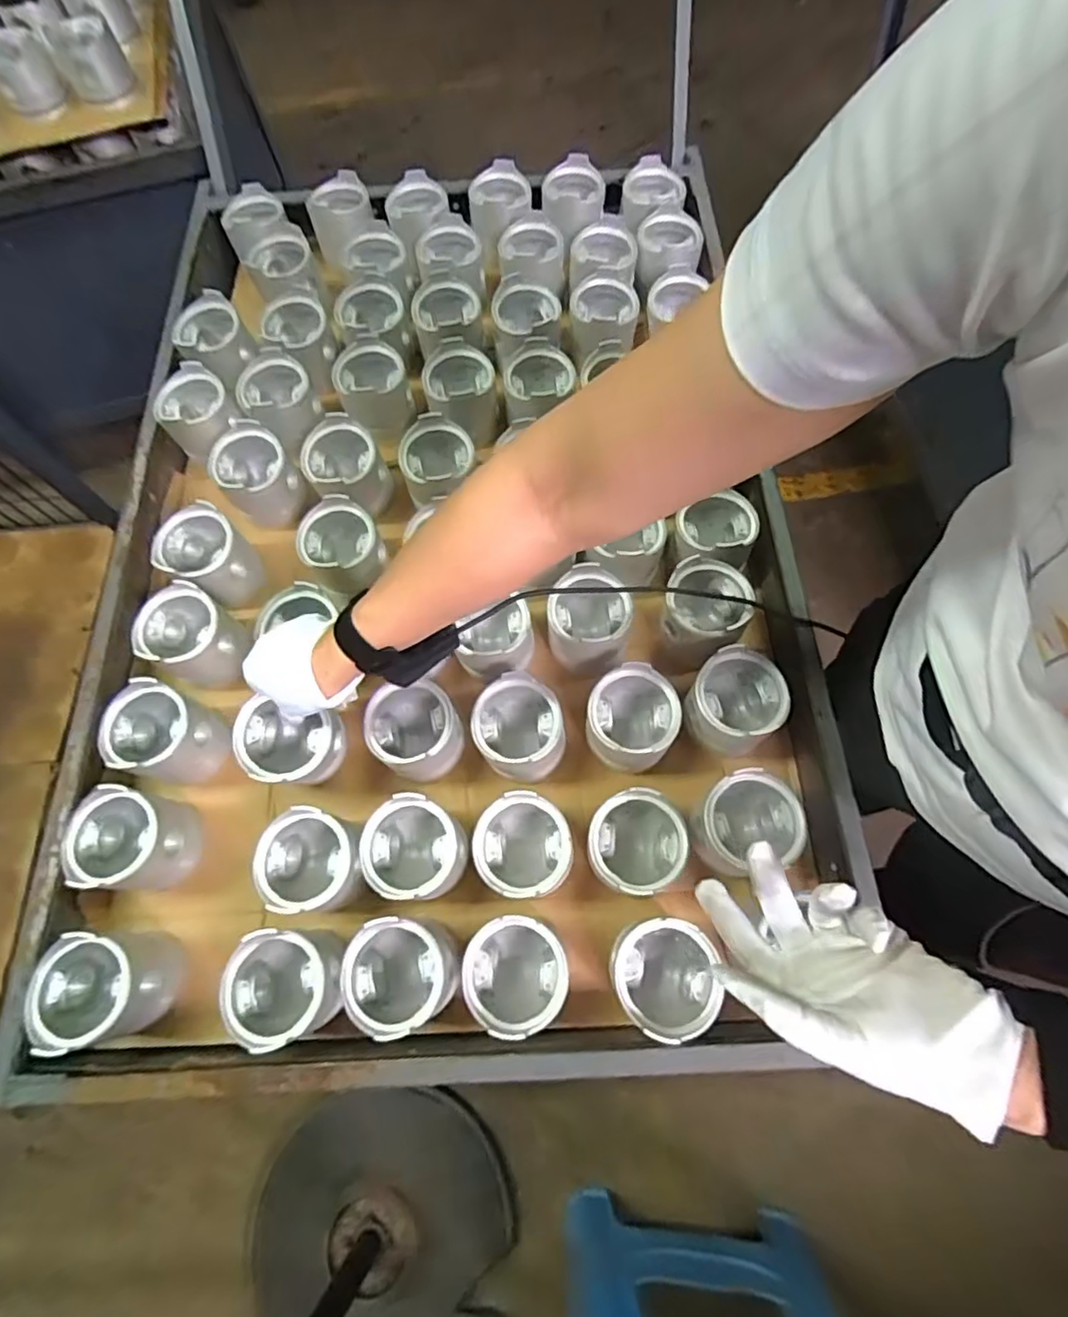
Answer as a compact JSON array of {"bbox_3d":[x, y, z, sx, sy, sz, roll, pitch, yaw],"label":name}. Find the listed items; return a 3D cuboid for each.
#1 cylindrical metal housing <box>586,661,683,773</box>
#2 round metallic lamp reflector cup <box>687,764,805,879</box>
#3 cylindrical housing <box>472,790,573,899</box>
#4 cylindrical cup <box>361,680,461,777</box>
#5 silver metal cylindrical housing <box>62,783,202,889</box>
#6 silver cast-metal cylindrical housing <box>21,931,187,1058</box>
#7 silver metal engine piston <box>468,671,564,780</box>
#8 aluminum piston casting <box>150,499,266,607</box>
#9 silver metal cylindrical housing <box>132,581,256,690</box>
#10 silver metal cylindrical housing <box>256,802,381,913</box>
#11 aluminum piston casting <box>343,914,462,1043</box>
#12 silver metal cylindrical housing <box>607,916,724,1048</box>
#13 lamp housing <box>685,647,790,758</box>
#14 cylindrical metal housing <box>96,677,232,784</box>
[{"bbox_3d":[0.094,0.060,0.598,0.083,0.075,0.084,-1,68,2],"label":"cylindrical metal housing"},{"bbox_3d":[0.187,0.149,0.553,0.084,0.069,0.078,-31,70,-10],"label":"round metallic lamp reflector cup"},{"bbox_3d":[-0.009,0.172,0.558,0.082,0.073,0.083,-1,68,2],"label":"cylindrical housing"},{"bbox_3d":[-0.117,0.070,0.604,0.086,0.073,0.082,-1,68,2],"label":"cylindrical cup"},{"bbox_3d":[-0.380,0.174,0.589,0.082,0.083,0.088,-1,68,2],"label":"silver metal cylindrical housing"},{"bbox_3d":[-0.372,0.287,0.541,0.078,0.086,0.087,-1,68,2],"label":"silver cast-metal cylindrical housing"},{"bbox_3d":[-0.015,0.068,0.603,0.081,0.074,0.083,-1,68,2],"label":"silver metal engine piston"},{"bbox_3d":[-0.367,-0.111,0.700,0.082,0.093,0.080,-1,68,2],"label":"aluminum piston casting"},{"bbox_3d":[-0.363,-0.021,0.663,0.088,0.092,0.086,-1,68,2],"label":"silver metal cylindrical housing"},{"bbox_3d":[-0.198,0.190,0.576,0.083,0.098,0.084,-1,68,2],"label":"silver metal cylindrical housing"},{"bbox_3d":[-0.112,0.268,0.527,0.085,0.076,0.084,-1,68,2],"label":"aluminum piston casting"},{"bbox_3d":[0.106,0.265,0.519,0.076,0.089,0.083,-1,68,2],"label":"silver metal cylindrical housing"},{"bbox_3d":[0.192,0.044,0.600,0.085,0.083,0.084,-38,71,-13],"label":"lamp housing"},{"bbox_3d":[-0.369,0.080,0.617,0.087,0.081,0.081,-1,68,2],"label":"cylindrical metal housing"}]

